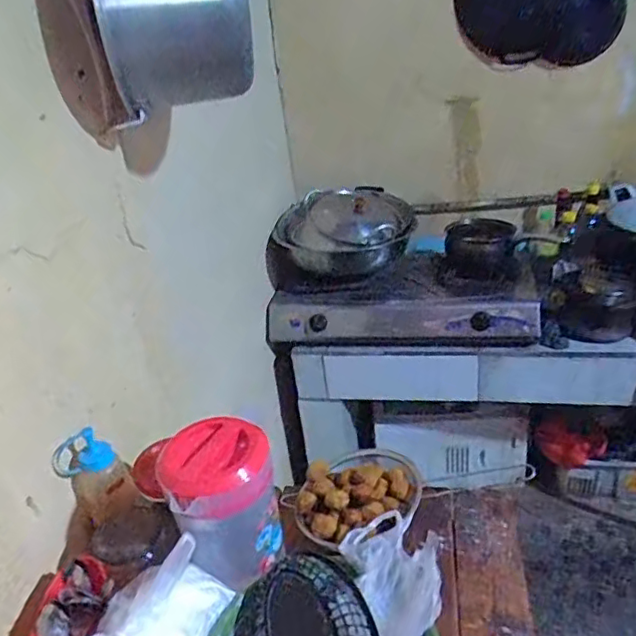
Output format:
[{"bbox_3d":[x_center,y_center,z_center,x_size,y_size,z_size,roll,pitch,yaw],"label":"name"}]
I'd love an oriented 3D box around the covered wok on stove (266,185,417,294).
[{"bbox_3d":[0.078,-0.253,1.765,0.389,0.189,0.384,-1,29,12],"label":"covered wok on stove"}]

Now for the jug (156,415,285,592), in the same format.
[{"bbox_3d":[-0.110,0.220,0.716,0.119,0.169,0.106,-11,29,-5],"label":"jug"}]

